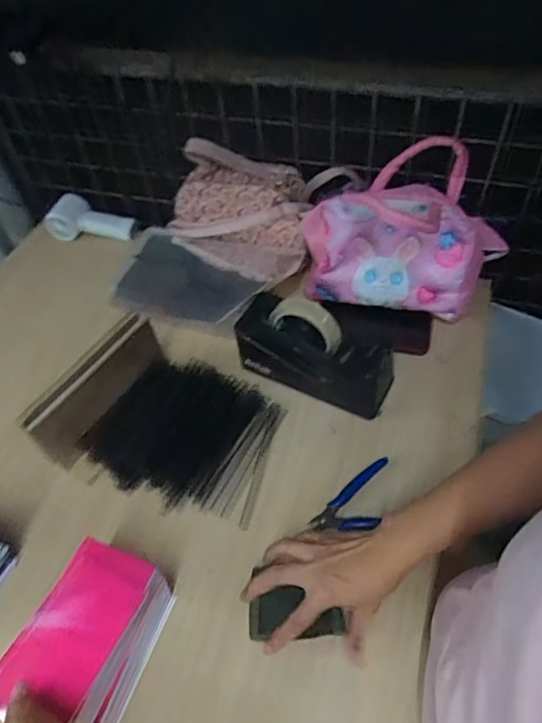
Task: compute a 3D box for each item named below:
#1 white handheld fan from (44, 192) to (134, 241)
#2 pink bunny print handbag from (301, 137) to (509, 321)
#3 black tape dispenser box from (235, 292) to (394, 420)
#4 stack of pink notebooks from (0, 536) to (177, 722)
[{"bbox_3d":[-0.327,-0.258,0.923,0.153,0.061,0.055,6,54,11],"label":"white handheld fan"},{"bbox_3d":[0.171,-0.156,0.669,0.269,0.197,0.125,8,54,12],"label":"pink bunny print handbag"},{"bbox_3d":[0.056,-0.017,0.666,0.206,0.125,0.072,23,58,21],"label":"black tape dispenser box"},{"bbox_3d":[-0.165,0.262,0.484,0.089,0.100,0.143,17,57,18],"label":"stack of pink notebooks"}]

